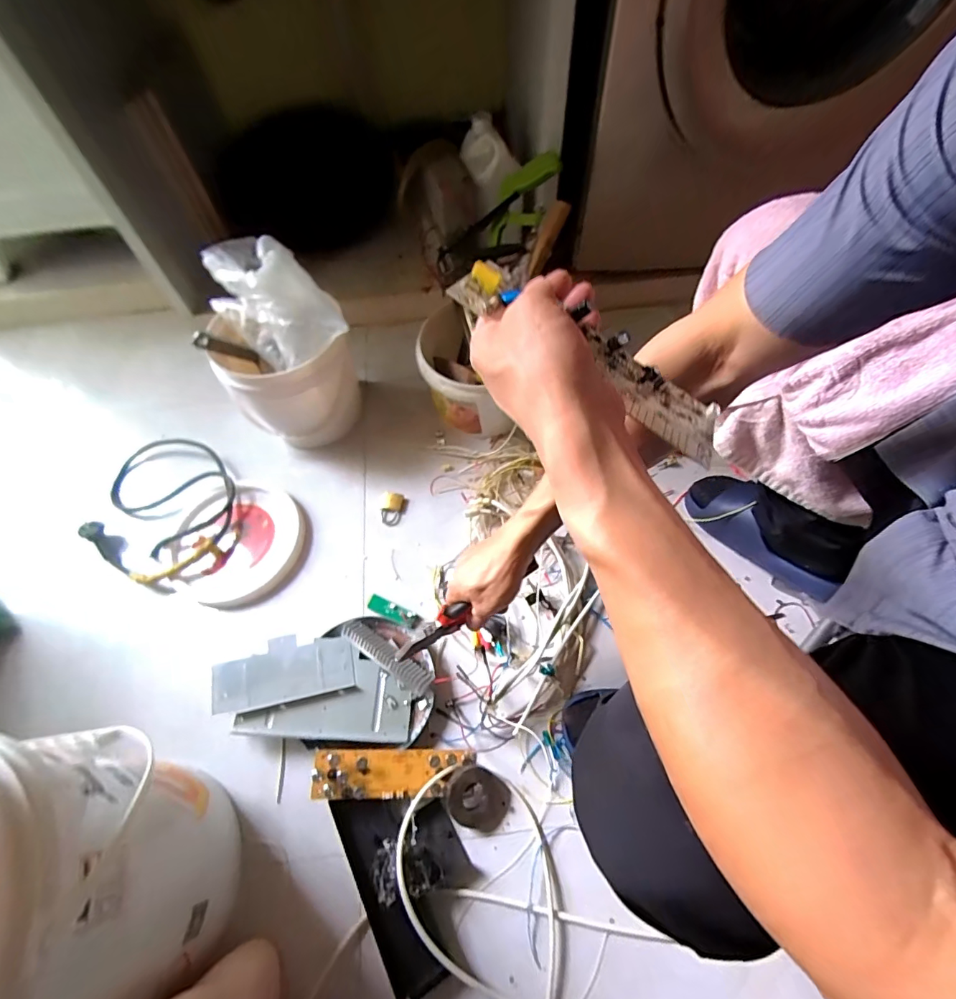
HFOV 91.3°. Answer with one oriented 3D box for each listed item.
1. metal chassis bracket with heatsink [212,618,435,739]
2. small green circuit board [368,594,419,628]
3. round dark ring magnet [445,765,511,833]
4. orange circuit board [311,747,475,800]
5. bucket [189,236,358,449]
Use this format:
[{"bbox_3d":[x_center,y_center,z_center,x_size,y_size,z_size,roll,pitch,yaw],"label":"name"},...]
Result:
[{"bbox_3d":[-0.221,0.261,0.681,0.302,0.039,0.164,-1,60,1],"label":"metal chassis bracket with heatsink"},{"bbox_3d":[-0.135,0.176,0.739,0.084,0.008,0.025,21,63,13],"label":"small green circuit board"},{"bbox_3d":[-0.002,0.386,0.602,0.082,0.035,0.064,20,63,13],"label":"round dark ring magnet"},{"bbox_3d":[-0.109,0.357,0.613,0.202,0.020,0.059,2,59,-11],"label":"orange circuit board"},{"bbox_3d":[-0.357,-0.278,0.834,0.218,0.322,0.281,-26,62,-13],"label":"bucket"}]

